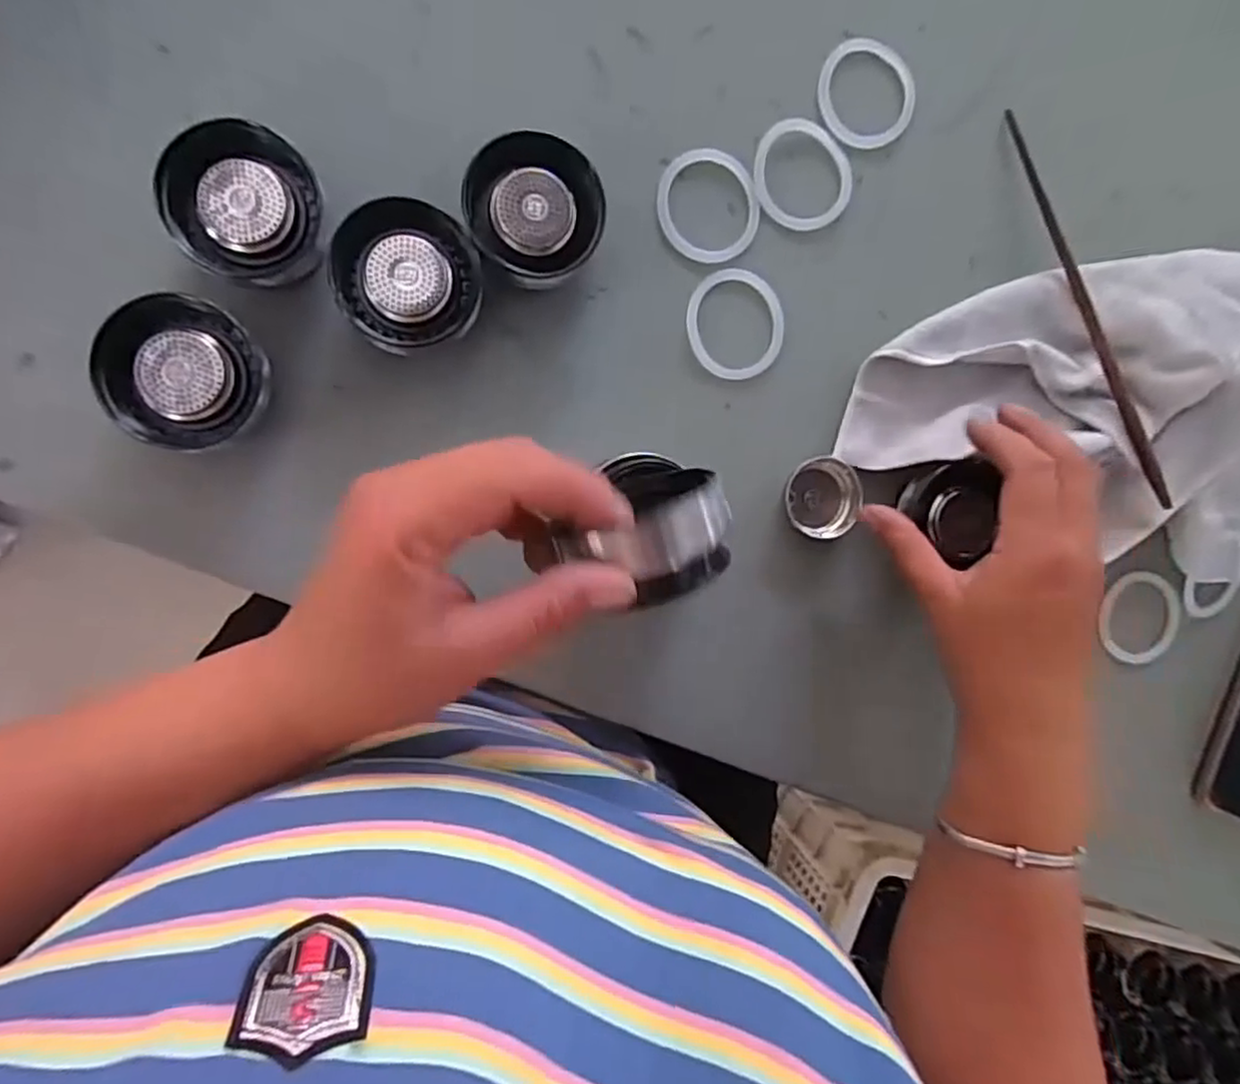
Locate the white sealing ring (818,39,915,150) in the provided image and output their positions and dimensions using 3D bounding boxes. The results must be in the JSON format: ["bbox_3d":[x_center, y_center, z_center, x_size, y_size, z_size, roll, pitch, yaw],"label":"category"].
[{"bbox_3d":[0.140,-0.254,0.388,0.058,0.005,0.057,-1,94,-9],"label":"white sealing ring"}]

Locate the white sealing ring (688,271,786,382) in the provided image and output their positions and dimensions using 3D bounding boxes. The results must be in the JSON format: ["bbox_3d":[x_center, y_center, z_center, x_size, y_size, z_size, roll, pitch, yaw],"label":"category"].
[{"bbox_3d":[0.065,-0.122,0.380,0.055,0.004,0.060,-1,94,-9],"label":"white sealing ring"}]

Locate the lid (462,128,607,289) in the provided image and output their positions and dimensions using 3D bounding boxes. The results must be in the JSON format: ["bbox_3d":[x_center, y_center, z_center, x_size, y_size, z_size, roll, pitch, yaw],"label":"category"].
[{"bbox_3d":[-0.044,-0.163,0.341,0.066,0.034,0.063,-1,94,-9],"label":"lid"}]

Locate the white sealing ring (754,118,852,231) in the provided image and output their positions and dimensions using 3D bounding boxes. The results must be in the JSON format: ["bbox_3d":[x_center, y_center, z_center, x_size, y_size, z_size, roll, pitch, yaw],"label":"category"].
[{"bbox_3d":[0.103,-0.205,0.383,0.058,0.004,0.056,-1,94,-9],"label":"white sealing ring"}]

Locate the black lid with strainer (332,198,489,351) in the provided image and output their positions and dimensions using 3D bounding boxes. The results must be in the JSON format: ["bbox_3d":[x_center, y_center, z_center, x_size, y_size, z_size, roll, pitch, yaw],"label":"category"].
[{"bbox_3d":[-0.103,-0.128,0.333,0.066,0.025,0.068,-1,94,-9],"label":"black lid with strainer"}]

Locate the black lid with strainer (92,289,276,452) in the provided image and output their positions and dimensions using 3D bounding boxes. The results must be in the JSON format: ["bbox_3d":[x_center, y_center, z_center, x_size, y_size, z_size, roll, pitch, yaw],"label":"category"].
[{"bbox_3d":[-0.201,-0.078,0.319,0.065,0.033,0.064,-1,94,-9],"label":"black lid with strainer"}]

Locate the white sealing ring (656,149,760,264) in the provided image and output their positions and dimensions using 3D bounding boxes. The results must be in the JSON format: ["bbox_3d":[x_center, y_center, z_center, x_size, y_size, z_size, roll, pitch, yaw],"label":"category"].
[{"bbox_3d":[0.049,-0.185,0.374,0.057,0.004,0.060,-1,94,-9],"label":"white sealing ring"}]

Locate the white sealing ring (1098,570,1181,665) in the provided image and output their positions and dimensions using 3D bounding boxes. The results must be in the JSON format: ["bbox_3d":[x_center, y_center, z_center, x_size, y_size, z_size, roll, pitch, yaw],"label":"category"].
[{"bbox_3d":[0.336,0.049,0.436,0.059,0.011,0.059,-1,94,-9],"label":"white sealing ring"}]

